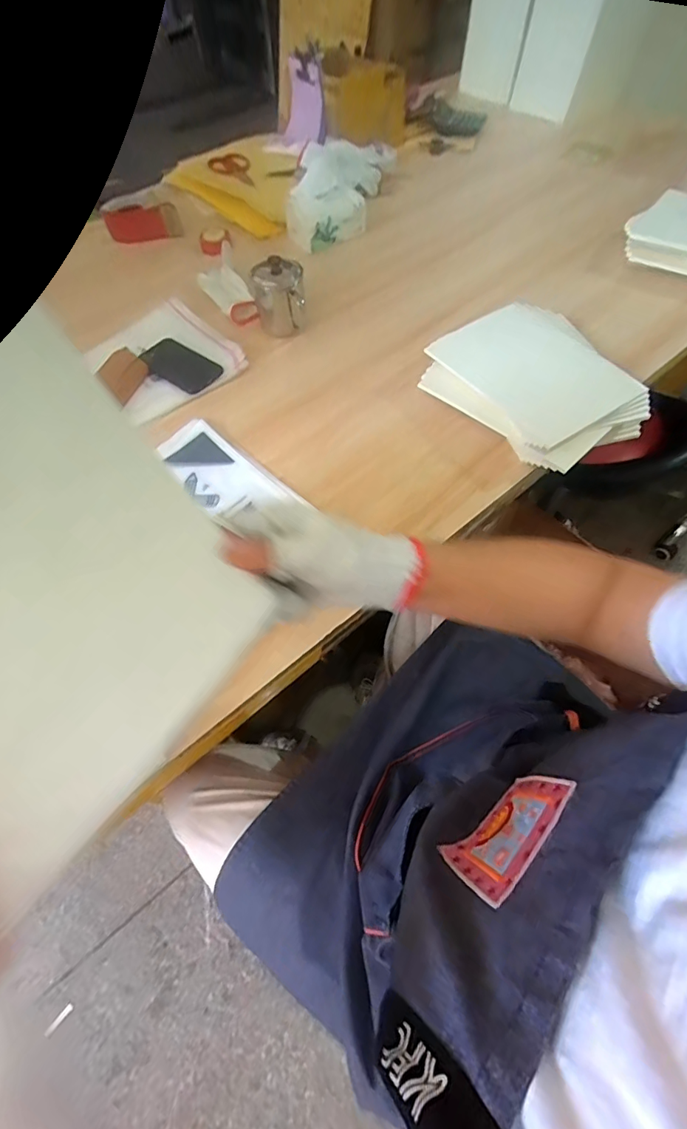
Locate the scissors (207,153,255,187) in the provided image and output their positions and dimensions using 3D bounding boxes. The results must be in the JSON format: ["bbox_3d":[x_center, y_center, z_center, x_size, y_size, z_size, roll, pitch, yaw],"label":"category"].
[{"bbox_3d":[-0.244,-0.888,1.022,0.119,0.013,0.073,22,71,4],"label":"scissors"}]

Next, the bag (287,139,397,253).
[{"bbox_3d":[-0.016,-0.802,0.952,0.165,0.110,0.355,14,61,10],"label":"bag"}]

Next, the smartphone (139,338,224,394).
[{"bbox_3d":[-0.273,-0.332,0.760,0.139,0.012,0.069,33,84,18],"label":"smartphone"}]

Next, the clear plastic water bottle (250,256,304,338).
[{"bbox_3d":[-0.111,-0.463,0.785,0.086,0.103,0.095,-11,60,-4],"label":"clear plastic water bottle"}]

